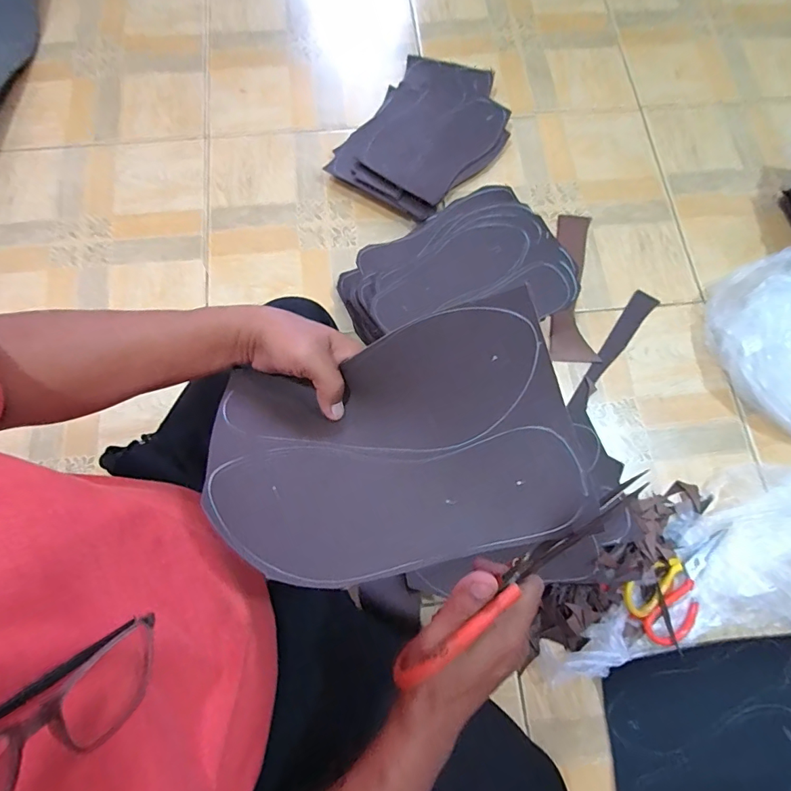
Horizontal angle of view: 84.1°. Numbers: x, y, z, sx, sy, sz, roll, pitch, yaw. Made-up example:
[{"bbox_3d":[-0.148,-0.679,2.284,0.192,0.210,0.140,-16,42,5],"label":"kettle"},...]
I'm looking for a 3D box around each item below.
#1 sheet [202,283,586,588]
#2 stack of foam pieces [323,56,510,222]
[{"bbox_3d":[-0.006,0.038,0.326,0.242,0.076,0.171,-12,77,-4],"label":"sheet"},{"bbox_3d":[0.058,-0.462,0.778,0.227,0.030,0.312,34,78,7],"label":"stack of foam pieces"}]

